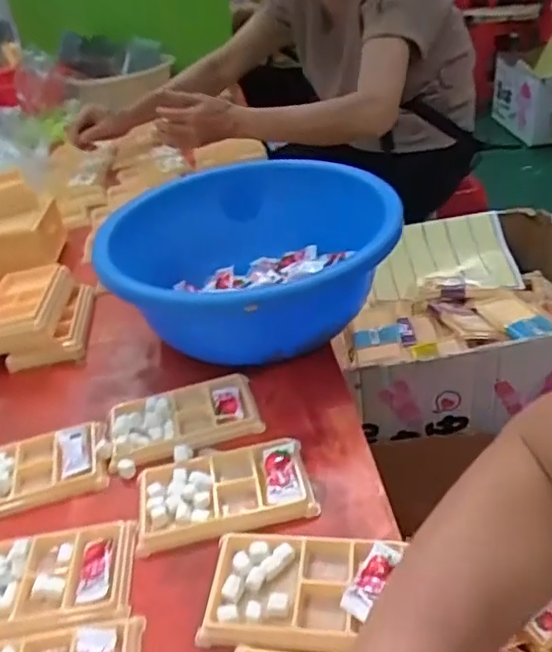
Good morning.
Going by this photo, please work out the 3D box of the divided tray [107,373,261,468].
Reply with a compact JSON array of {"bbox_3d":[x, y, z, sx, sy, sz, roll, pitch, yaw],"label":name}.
[{"bbox_3d":[-0.085,0.079,0.541,0.134,0.013,0.077,-13,35,-7],"label":"divided tray"}]

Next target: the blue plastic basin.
[{"bbox_3d":[-0.024,-0.067,0.650,0.294,0.119,0.297,-5,35,4],"label":"blue plastic basin"}]

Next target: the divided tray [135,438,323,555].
[{"bbox_3d":[-0.042,0.127,0.465,0.132,0.012,0.081,-11,35,-4],"label":"divided tray"}]

